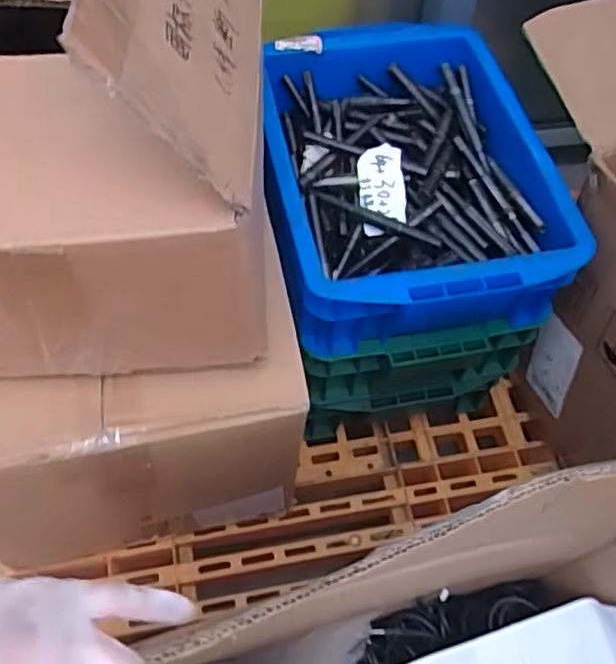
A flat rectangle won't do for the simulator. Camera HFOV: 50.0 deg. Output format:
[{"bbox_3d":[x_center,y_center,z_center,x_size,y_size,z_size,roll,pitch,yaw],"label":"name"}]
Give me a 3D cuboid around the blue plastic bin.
[{"bbox_3d":[0.111,-0.168,0.722,0.279,0.110,0.387,-4,58,-5],"label":"blue plastic bin"}]

